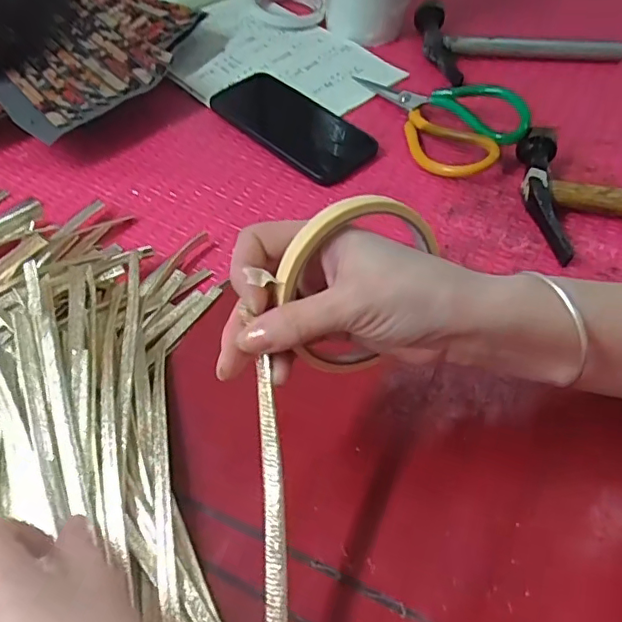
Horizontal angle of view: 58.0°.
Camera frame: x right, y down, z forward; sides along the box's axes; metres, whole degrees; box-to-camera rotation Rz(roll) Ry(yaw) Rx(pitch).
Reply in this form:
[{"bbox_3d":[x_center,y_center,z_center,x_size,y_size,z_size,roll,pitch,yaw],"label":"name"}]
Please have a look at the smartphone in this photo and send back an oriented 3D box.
[{"bbox_3d":[-0.018,-0.175,0.526,0.158,0.010,0.079,39,58,20],"label":"smartphone"}]

